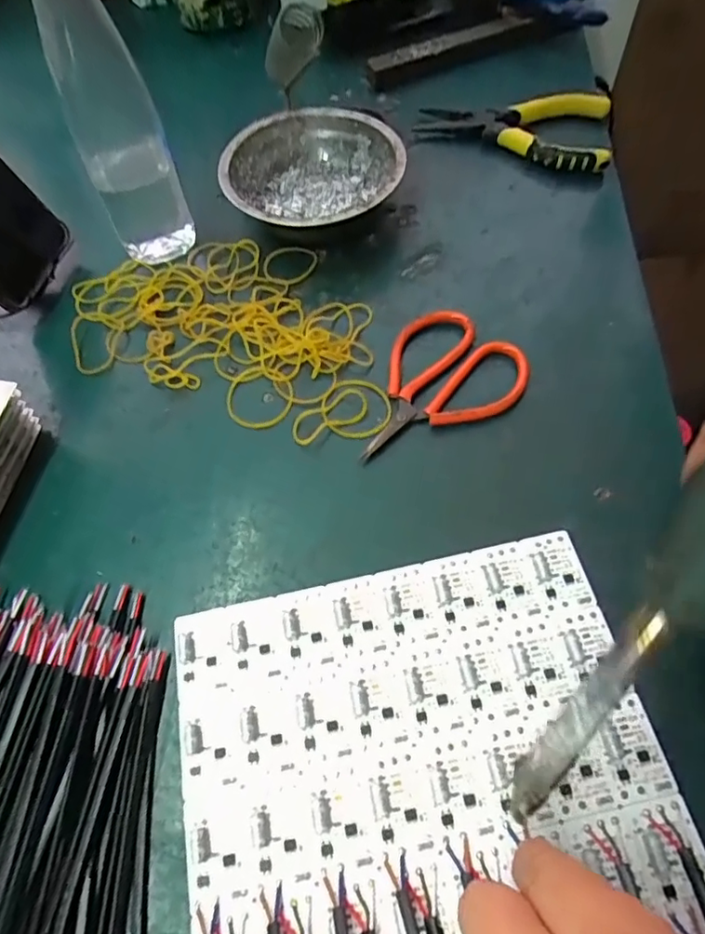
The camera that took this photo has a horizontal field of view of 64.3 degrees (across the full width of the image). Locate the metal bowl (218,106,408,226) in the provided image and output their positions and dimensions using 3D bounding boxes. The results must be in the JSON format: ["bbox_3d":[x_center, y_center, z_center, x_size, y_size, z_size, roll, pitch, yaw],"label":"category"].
[{"bbox_3d":[-0.028,-0.206,0.413,0.125,0.047,0.125,-1,61,2],"label":"metal bowl"}]

